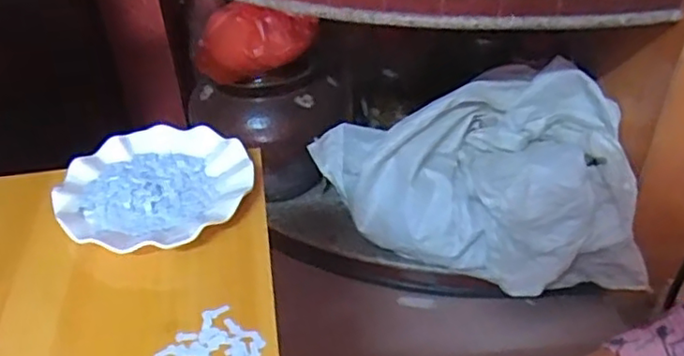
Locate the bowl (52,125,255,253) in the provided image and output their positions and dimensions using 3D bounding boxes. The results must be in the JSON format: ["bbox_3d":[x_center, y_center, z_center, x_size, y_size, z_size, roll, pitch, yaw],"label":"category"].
[{"bbox_3d":[-0.183,0.010,0.621,0.179,0.027,0.177,-1,38,1],"label":"bowl"}]

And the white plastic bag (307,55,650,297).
[{"bbox_3d":[0.212,0.000,1.067,0.504,0.255,0.305,-2,38,0],"label":"white plastic bag"}]

